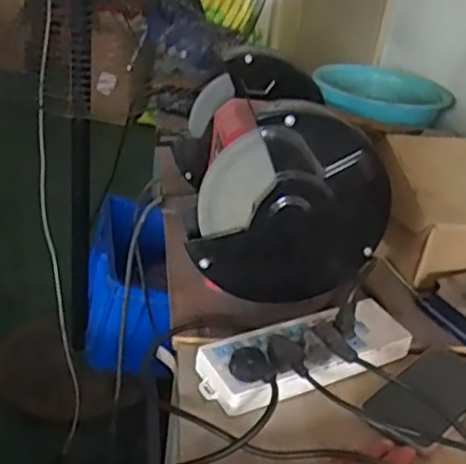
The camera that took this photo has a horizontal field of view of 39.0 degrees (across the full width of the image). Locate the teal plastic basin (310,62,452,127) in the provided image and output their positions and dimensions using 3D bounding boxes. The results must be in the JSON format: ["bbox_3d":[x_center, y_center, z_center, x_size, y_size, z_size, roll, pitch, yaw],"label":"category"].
[{"bbox_3d":[0.332,-0.322,1.501,0.293,0.074,0.352,9,26,2],"label":"teal plastic basin"}]

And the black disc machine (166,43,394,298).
[{"bbox_3d":[0.041,-0.088,0.834,0.211,0.225,0.304,3,26,-11],"label":"black disc machine"}]

